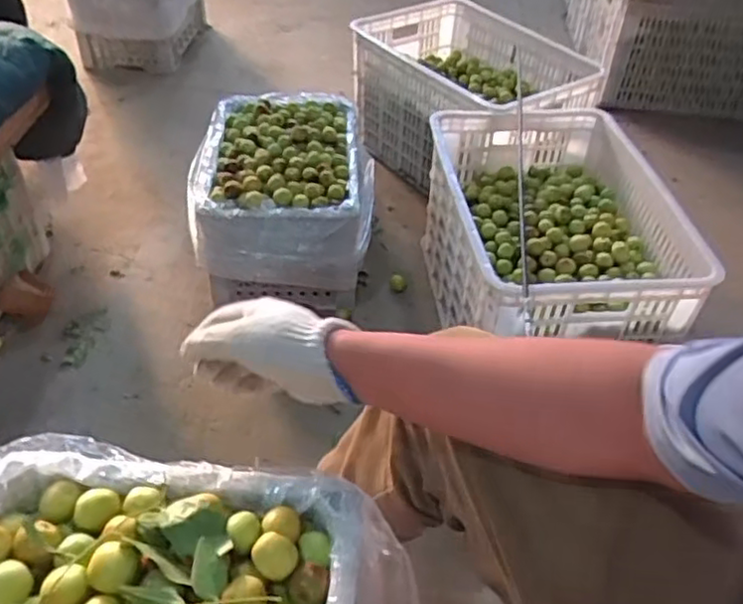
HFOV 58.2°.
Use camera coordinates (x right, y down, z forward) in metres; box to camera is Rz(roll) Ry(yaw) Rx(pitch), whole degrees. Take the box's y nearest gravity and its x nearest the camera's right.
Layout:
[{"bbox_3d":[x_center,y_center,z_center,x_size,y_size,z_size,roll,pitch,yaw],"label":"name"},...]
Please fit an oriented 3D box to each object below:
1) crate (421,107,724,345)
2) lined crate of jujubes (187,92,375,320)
[{"bbox_3d":[0.325,-0.116,1.211,0.385,0.260,0.551,-3,43,-7],"label":"crate"},{"bbox_3d":[-0.176,-0.213,1.376,0.347,0.253,0.464,4,43,0],"label":"lined crate of jujubes"}]

